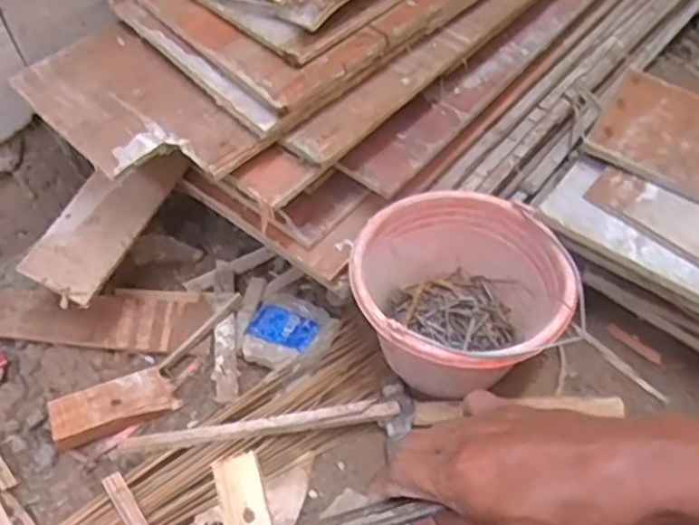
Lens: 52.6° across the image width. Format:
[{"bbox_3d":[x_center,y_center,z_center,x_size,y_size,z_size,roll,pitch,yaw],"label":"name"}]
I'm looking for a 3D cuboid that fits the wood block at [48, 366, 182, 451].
[{"bbox_3d":[-0.294,0.178,0.886,0.149,0.033,0.060,-17,52,-24],"label":"wood block"}]

